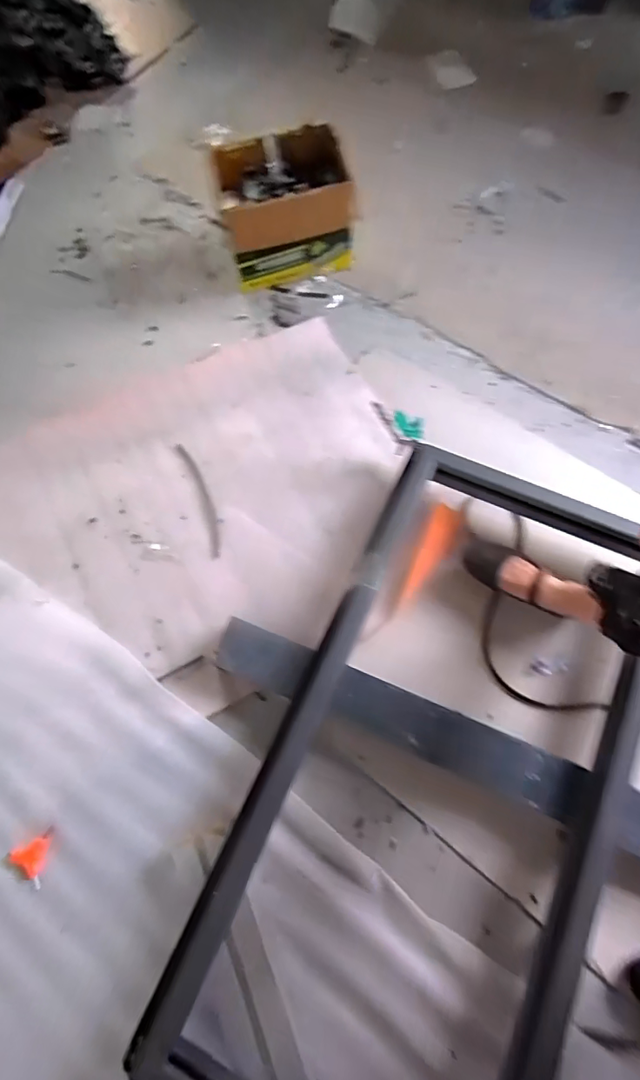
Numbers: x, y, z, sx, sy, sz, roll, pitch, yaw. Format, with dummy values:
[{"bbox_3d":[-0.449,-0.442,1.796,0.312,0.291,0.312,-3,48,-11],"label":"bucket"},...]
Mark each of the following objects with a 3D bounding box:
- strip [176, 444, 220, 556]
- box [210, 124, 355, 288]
[{"bbox_3d":[-0.278,-0.101,1.143,0.035,0.007,0.308,-21,70,-5],"label":"strip"},{"bbox_3d":[-0.087,-0.870,1.315,0.338,0.255,0.230,-9,70,-1],"label":"box"}]

